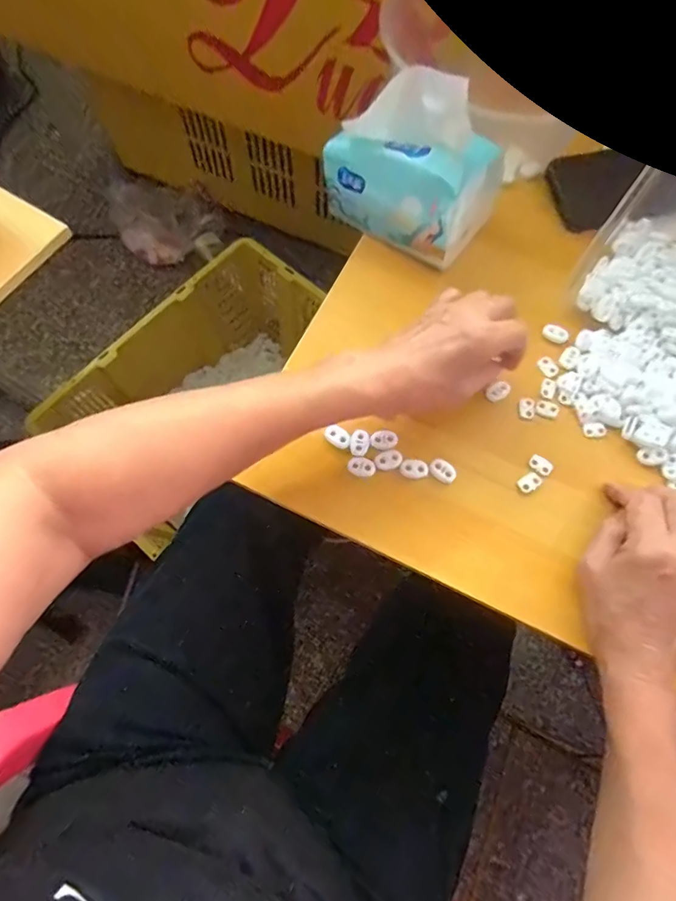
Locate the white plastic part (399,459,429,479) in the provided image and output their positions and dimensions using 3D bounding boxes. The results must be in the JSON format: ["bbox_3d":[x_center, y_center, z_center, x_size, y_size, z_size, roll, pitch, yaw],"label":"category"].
[{"bbox_3d":[0.062,0.015,0.387,0.023,0.004,0.016,7,70,0],"label":"white plastic part"}]

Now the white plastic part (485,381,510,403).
[{"bbox_3d":[0.141,-0.051,0.417,0.022,0.007,0.012,-35,75,-13],"label":"white plastic part"}]

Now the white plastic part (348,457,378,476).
[{"bbox_3d":[0.019,0.013,0.387,0.023,0.005,0.013,7,70,0],"label":"white plastic part"}]

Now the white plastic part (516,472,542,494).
[{"bbox_3d":[0.158,0.026,0.390,0.019,0.005,0.013,-34,75,-13],"label":"white plastic part"}]

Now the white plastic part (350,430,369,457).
[{"bbox_3d":[0.018,-0.006,0.393,0.015,0.004,0.022,7,70,0],"label":"white plastic part"}]

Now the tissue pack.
[{"bbox_3d":[0.070,-0.261,0.429,0.144,0.111,0.093,35,73,10],"label":"tissue pack"}]

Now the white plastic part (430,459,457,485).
[{"bbox_3d":[0.086,0.017,0.388,0.021,0.006,0.015,33,72,9],"label":"white plastic part"}]

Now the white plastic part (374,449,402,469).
[{"bbox_3d":[0.041,0.007,0.390,0.022,0.004,0.015,-7,71,-5],"label":"white plastic part"}]

